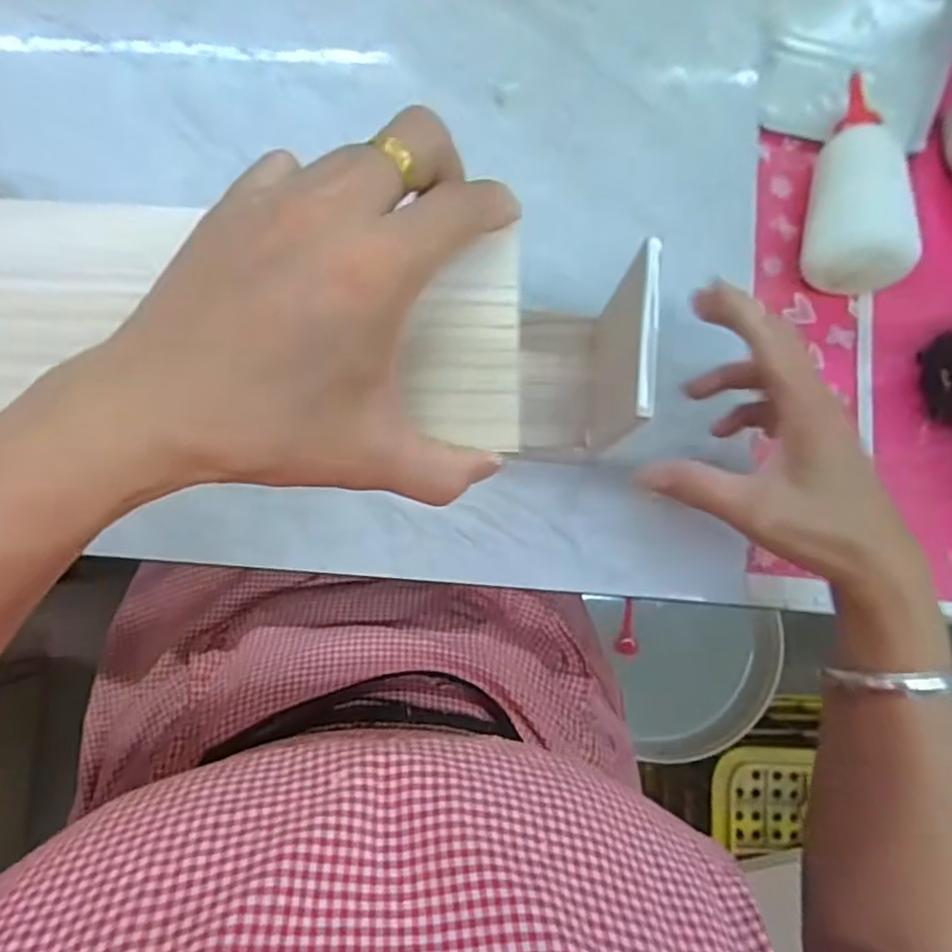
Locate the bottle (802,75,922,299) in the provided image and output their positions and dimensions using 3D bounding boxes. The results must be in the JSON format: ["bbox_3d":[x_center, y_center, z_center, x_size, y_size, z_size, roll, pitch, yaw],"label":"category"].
[{"bbox_3d":[0.258,-0.199,0.433,0.066,0.053,0.167,14,82,-1],"label":"bottle"}]

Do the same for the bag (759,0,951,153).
[{"bbox_3d":[0.275,-0.320,0.476,0.135,0.022,0.159,5,82,-2],"label":"bag"}]

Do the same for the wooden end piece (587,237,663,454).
[{"bbox_3d":[0.078,-0.064,0.363,0.007,0.122,0.094,5,82,-2],"label":"wooden end piece"}]

